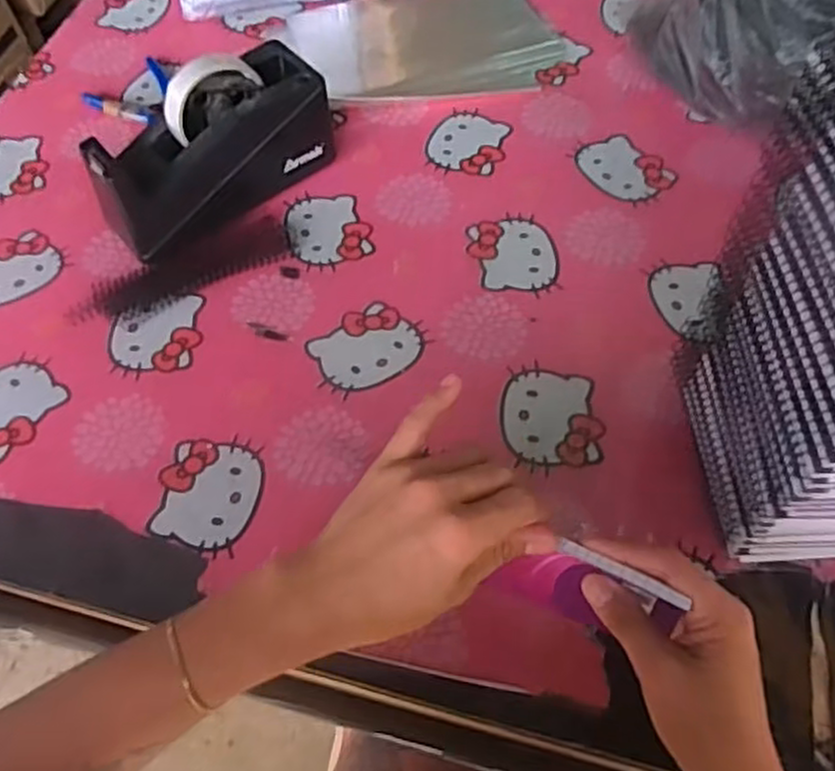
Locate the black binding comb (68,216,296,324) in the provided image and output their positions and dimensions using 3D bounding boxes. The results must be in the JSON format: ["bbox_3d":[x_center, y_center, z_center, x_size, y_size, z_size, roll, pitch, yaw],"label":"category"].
[{"bbox_3d":[-0.194,-0.097,0.613,0.182,0.011,0.052,-28,63,-14],"label":"black binding comb"}]

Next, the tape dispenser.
[{"bbox_3d":[-0.170,-0.197,0.617,0.201,0.102,0.080,-36,65,-18],"label":"tape dispenser"}]

